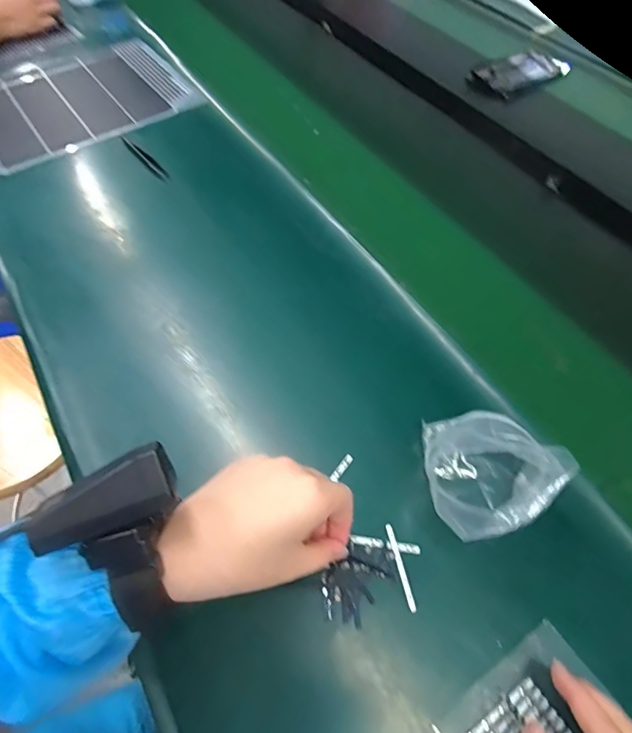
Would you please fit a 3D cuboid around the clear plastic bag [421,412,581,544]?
[{"bbox_3d":[0.130,0.082,0.345,0.083,0.073,0.095,4,57,1],"label":"clear plastic bag"}]

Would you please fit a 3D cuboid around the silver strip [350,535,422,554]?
[{"bbox_3d":[0.055,0.137,0.355,0.050,0.005,0.007,10,57,5],"label":"silver strip"}]

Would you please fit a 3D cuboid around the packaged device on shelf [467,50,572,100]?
[{"bbox_3d":[0.354,-0.512,0.798,0.172,0.011,0.086,-29,62,-19],"label":"packaged device on shelf"}]

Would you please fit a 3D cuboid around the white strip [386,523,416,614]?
[{"bbox_3d":[0.063,0.150,0.346,0.005,0.004,0.062,-9,58,-8],"label":"white strip"}]

